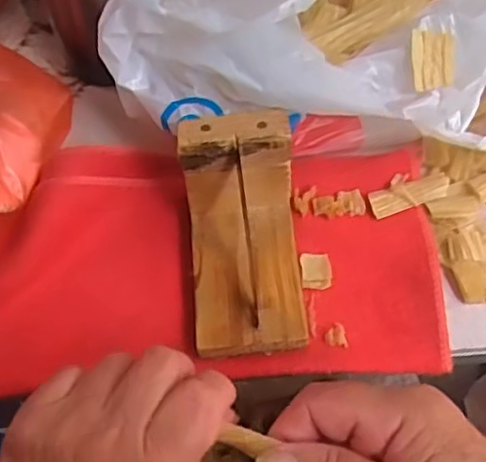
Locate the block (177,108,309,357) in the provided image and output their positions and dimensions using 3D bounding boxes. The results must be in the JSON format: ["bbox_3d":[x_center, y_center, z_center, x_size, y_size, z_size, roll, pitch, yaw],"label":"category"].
[{"bbox_3d":[0.000,0.001,0.347,0.061,0.069,0.106,-4,58,1],"label":"block"}]

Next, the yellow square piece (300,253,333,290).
[{"bbox_3d":[0.043,0.023,0.378,0.017,0.004,0.022,-4,58,1],"label":"yellow square piece"}]

